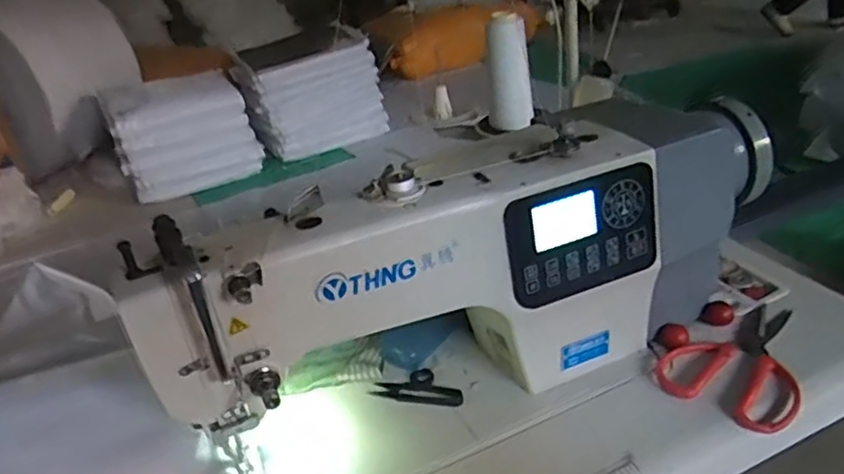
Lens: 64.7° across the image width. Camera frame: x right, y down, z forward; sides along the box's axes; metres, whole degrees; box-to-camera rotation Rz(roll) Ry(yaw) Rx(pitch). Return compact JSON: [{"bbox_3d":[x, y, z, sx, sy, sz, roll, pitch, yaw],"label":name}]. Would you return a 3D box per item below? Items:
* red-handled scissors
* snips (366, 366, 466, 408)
[{"bbox_3d":[0.317,0.116,0.668,0.121,0.021,0.184,14,36,33],"label":"red-handled scissors"},{"bbox_3d":[0.000,0.155,0.696,0.095,0.009,0.045,5,32,21],"label":"snips"}]

